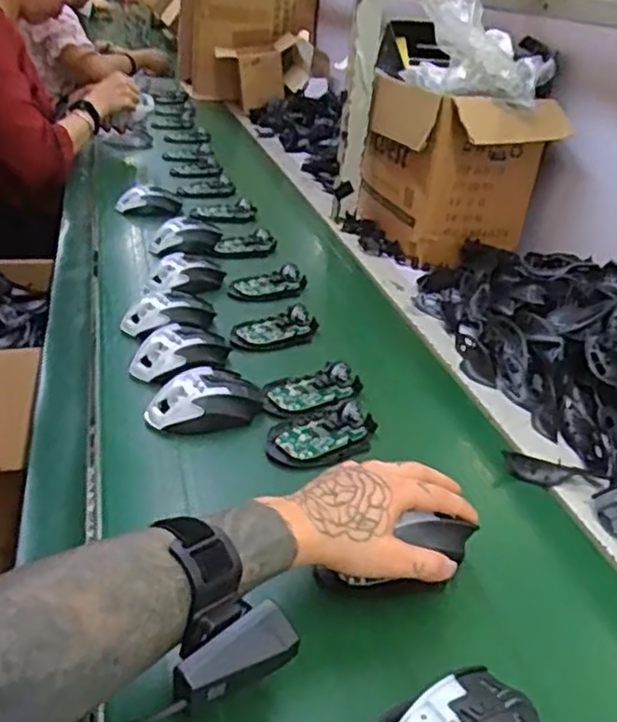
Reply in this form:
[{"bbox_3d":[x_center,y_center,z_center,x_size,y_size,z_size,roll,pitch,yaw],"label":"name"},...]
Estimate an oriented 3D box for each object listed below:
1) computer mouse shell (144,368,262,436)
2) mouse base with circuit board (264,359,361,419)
[{"bbox_3d":[-0.103,0.038,0.703,0.114,0.041,0.059,-13,34,-29],"label":"computer mouse shell"},{"bbox_3d":[0.005,0.031,0.748,0.116,0.023,0.058,-10,32,-25],"label":"mouse base with circuit board"}]

